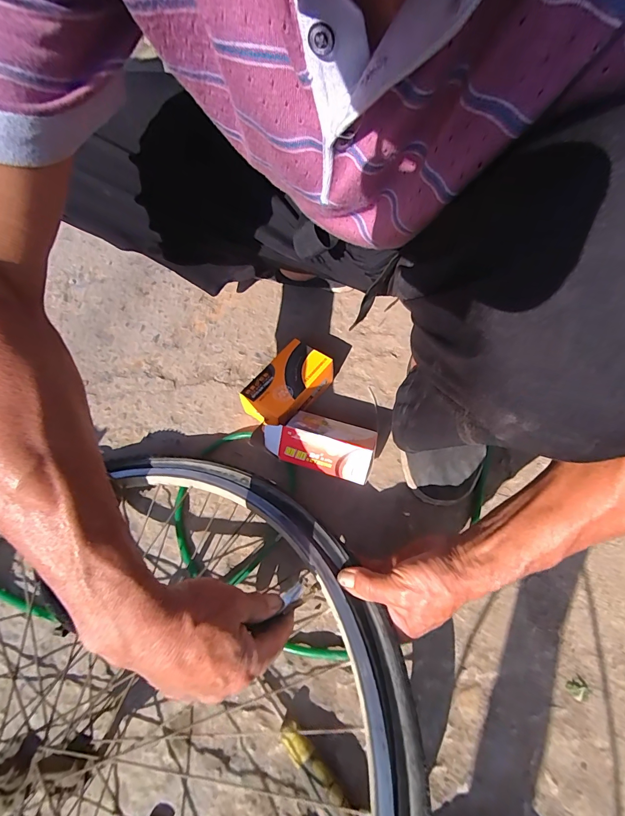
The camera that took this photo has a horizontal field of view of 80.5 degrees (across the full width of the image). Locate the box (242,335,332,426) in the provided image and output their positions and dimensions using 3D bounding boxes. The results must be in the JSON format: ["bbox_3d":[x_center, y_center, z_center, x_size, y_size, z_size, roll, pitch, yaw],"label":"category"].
[{"bbox_3d":[-0.035,-0.028,0.537,0.082,0.056,0.131,30,64,21],"label":"box"}]

